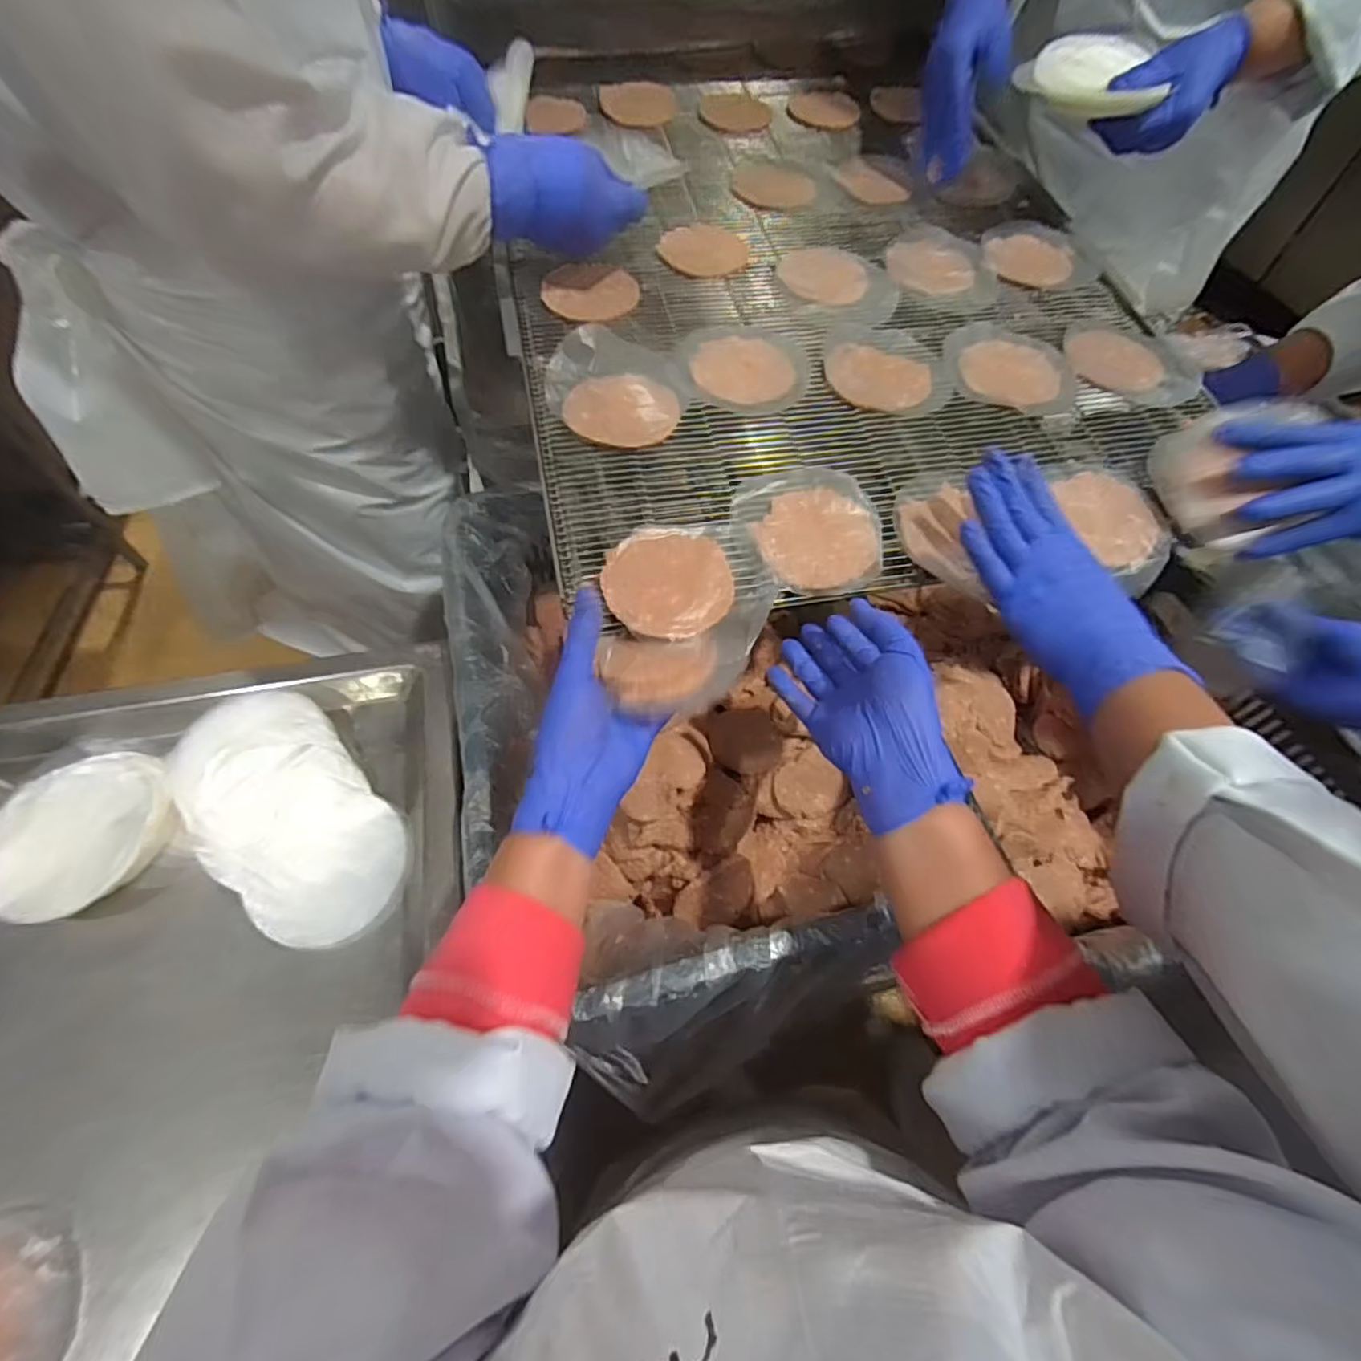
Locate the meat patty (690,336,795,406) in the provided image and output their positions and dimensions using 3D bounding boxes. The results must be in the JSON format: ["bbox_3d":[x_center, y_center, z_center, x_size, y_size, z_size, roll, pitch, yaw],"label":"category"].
[{"bbox_3d":[0.053,-0.267,0.534,0.085,0.006,0.074,24,60,12],"label":"meat patty"}]

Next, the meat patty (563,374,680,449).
[{"bbox_3d":[-0.047,-0.219,0.506,0.089,0.014,0.074,-6,58,-6],"label":"meat patty"}]

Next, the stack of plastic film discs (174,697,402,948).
[{"bbox_3d":[-0.328,0.109,0.521,0.125,0.036,0.234,-38,67,-23],"label":"stack of plastic film discs"}]

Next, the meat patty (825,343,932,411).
[{"bbox_3d":[0.171,-0.263,0.543,0.089,0.013,0.069,17,59,8],"label":"meat patty"}]

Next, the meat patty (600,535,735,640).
[{"bbox_3d":[-0.008,-0.066,0.432,0.087,0.013,0.080,1,58,-2],"label":"meat patty"}]

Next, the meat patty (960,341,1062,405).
[{"bbox_3d":[0.293,-0.273,0.555,0.084,0.008,0.081,17,59,8],"label":"meat patty"}]

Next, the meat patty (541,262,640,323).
[{"bbox_3d":[-0.084,-0.360,0.579,0.087,0.008,0.086,1,58,-2],"label":"meat patty"}]

